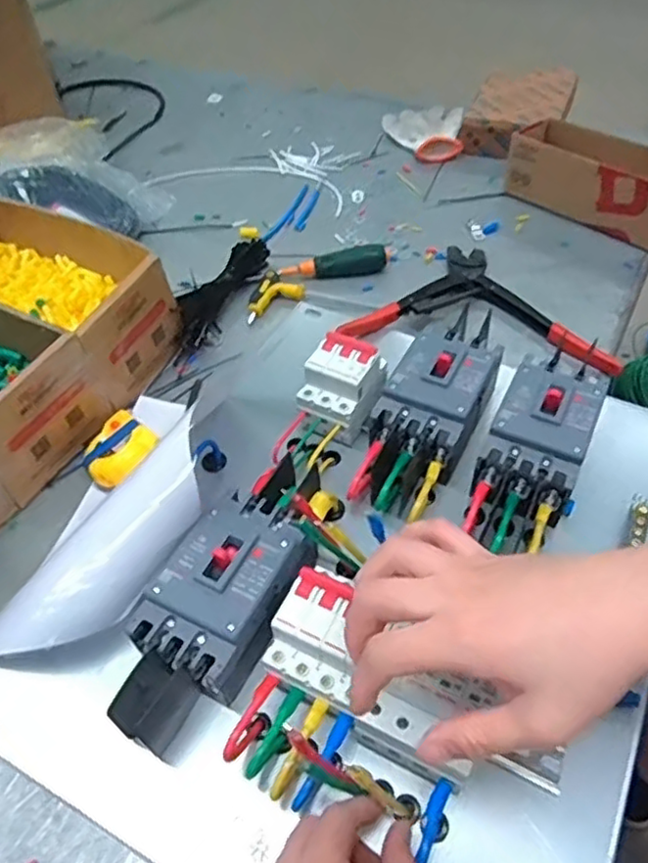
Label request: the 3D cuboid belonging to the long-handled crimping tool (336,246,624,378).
[{"bbox_3d":[0.169,-0.157,0.739,0.288,0.035,0.219,4,47,8],"label":"long-handled crimping tool"}]

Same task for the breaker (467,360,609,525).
[{"bbox_3d":[0.181,0.002,0.541,0.078,0.066,0.133,23,53,22],"label":"breaker"}]

